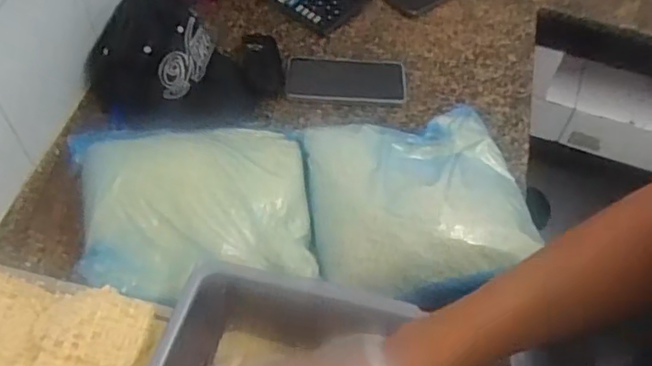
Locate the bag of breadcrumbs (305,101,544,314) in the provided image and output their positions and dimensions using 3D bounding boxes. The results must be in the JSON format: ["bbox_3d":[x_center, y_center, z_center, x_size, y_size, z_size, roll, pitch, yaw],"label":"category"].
[{"bbox_3d":[0.107,0.024,0.697,0.241,0.069,0.234,-6,55,-7],"label":"bag of breadcrumbs"}]

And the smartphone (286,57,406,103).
[{"bbox_3d":[0.030,-0.150,0.856,0.165,0.007,0.084,4,54,0],"label":"smartphone"}]

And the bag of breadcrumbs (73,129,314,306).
[{"bbox_3d":[-0.155,0.025,0.683,0.267,0.073,0.222,-5,55,-6],"label":"bag of breadcrumbs"}]

